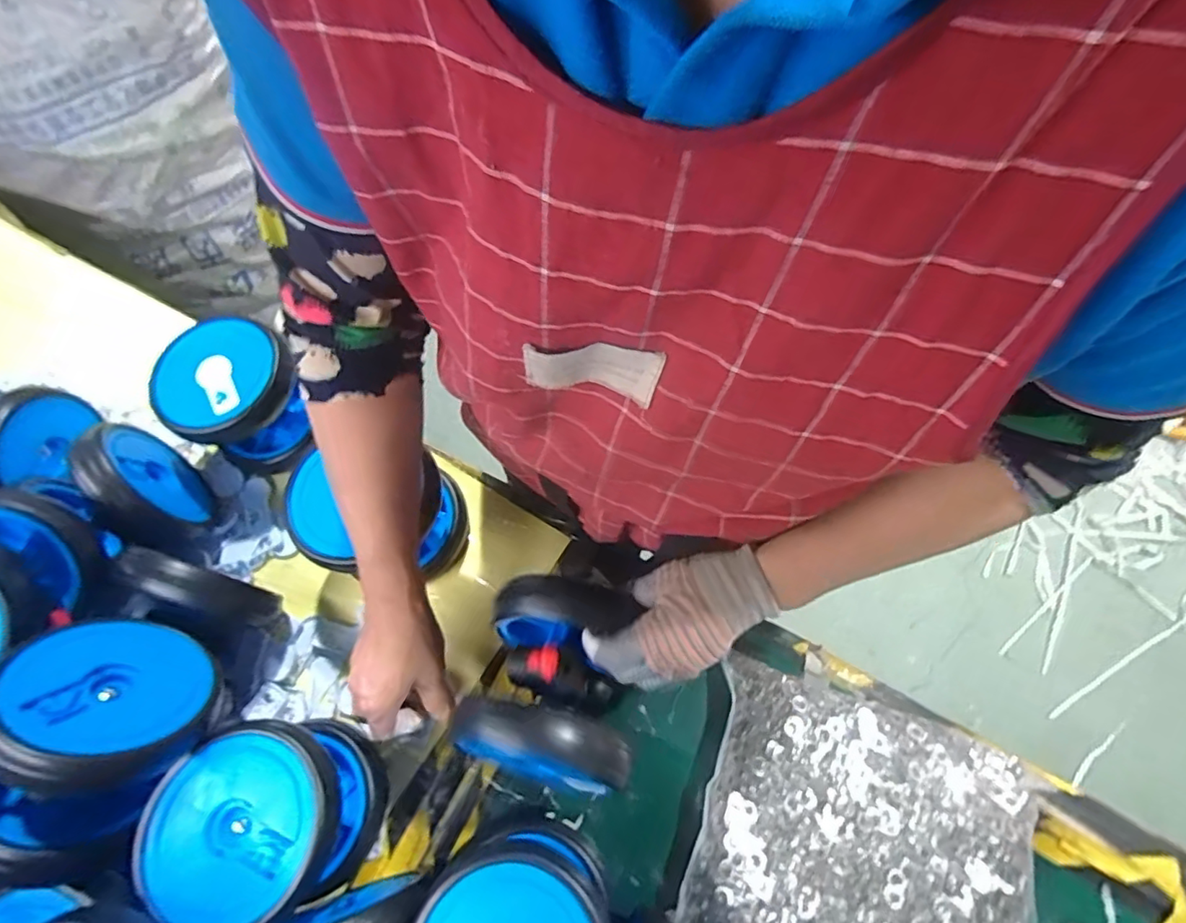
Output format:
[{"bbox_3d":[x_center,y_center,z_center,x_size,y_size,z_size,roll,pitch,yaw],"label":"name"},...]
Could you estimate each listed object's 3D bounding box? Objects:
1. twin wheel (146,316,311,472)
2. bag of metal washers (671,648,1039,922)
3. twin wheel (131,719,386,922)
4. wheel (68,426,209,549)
[{"bbox_3d":[-0.359,-0.063,0.589,0.120,0.114,0.113,-1,67,3],"label":"twin wheel"},{"bbox_3d":[0.212,0.302,0.443,0.245,0.055,0.227,15,69,9],"label":"bag of metal washers"},{"bbox_3d":[-0.245,0.272,0.445,0.124,0.123,0.119,-1,67,3],"label":"twin wheel"},{"bbox_3d":[-0.432,0.029,0.557,0.050,0.124,0.125,-34,69,-11],"label":"wheel"}]

